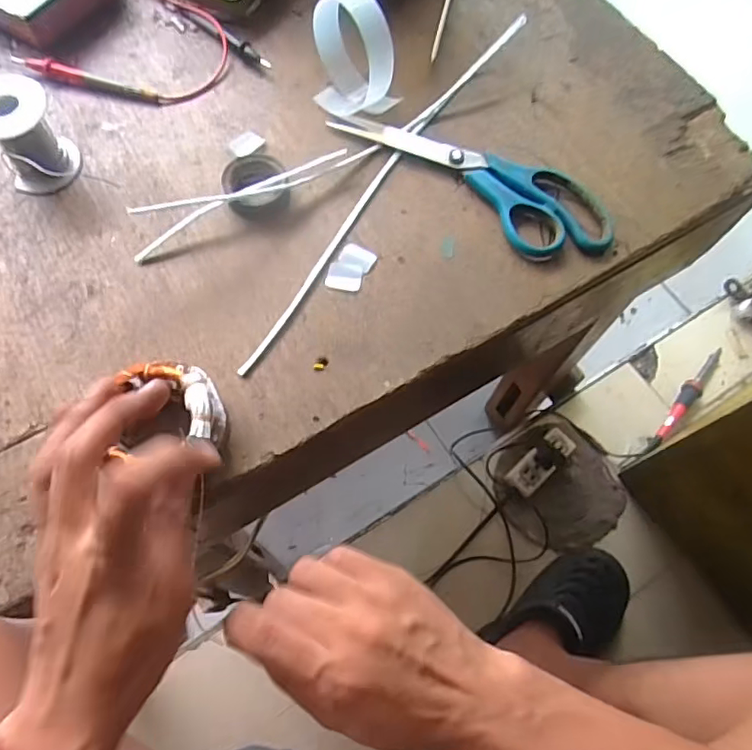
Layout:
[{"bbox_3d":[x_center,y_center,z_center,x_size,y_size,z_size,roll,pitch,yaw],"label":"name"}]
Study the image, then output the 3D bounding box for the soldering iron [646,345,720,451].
[{"bbox_3d":[0.488,0.035,0.869,0.027,0.024,0.235,38,71,12],"label":"soldering iron"}]

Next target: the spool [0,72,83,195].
[{"bbox_3d":[-0.244,-0.169,0.389,0.046,0.062,0.046,1,67,-3],"label":"spool"}]

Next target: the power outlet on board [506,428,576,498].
[{"bbox_3d":[0.246,0.131,0.827,0.112,0.030,0.043,-40,75,-17],"label":"power outlet on board"}]

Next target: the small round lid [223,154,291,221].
[{"bbox_3d":[-0.087,-0.140,0.409,0.045,0.018,0.045,1,67,-3],"label":"small round lid"}]

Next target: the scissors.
[{"bbox_3d":[0.074,-0.156,0.425,0.228,0.015,0.069,34,69,11],"label":"scissors"}]

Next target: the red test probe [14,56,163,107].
[{"bbox_3d":[-0.231,-0.236,0.439,0.125,0.011,0.014,15,67,3],"label":"red test probe"}]

